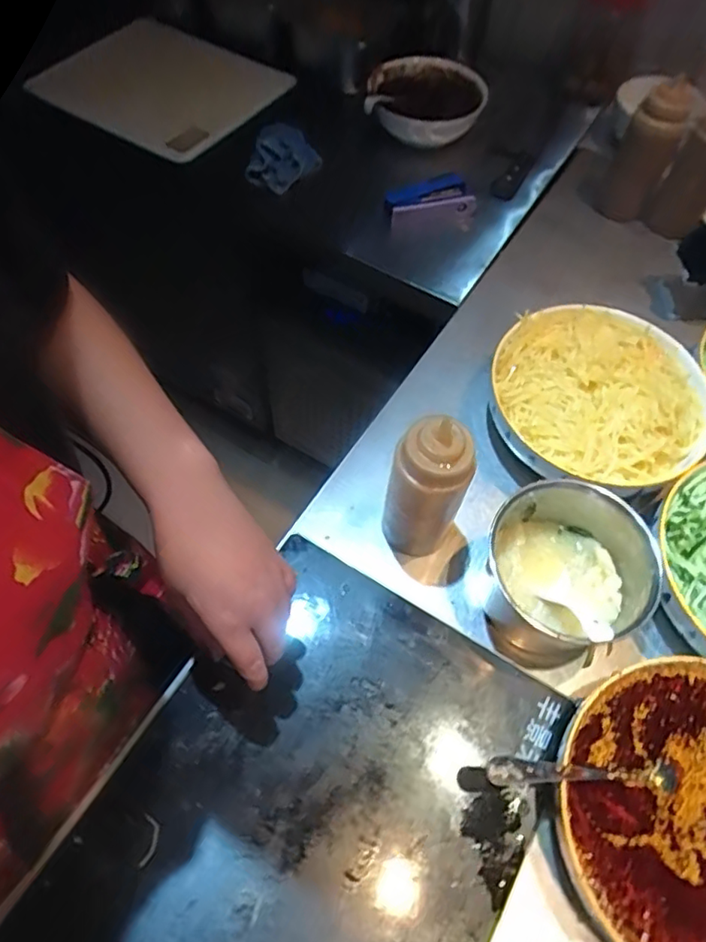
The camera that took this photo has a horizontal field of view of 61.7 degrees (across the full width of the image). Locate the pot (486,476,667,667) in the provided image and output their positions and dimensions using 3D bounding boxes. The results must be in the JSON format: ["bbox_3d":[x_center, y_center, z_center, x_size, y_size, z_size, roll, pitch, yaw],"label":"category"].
[{"bbox_3d":[0.186,0.091,0.530,0.136,0.103,0.137,0,63,-1],"label":"pot"}]

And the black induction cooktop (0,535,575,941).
[{"bbox_3d":[-0.036,0.274,0.447,0.290,0.022,0.389,29,66,13],"label":"black induction cooktop"}]

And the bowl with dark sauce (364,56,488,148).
[{"bbox_3d":[0.102,-0.526,0.861,0.162,0.075,0.178,0,63,-1],"label":"bowl with dark sauce"}]

